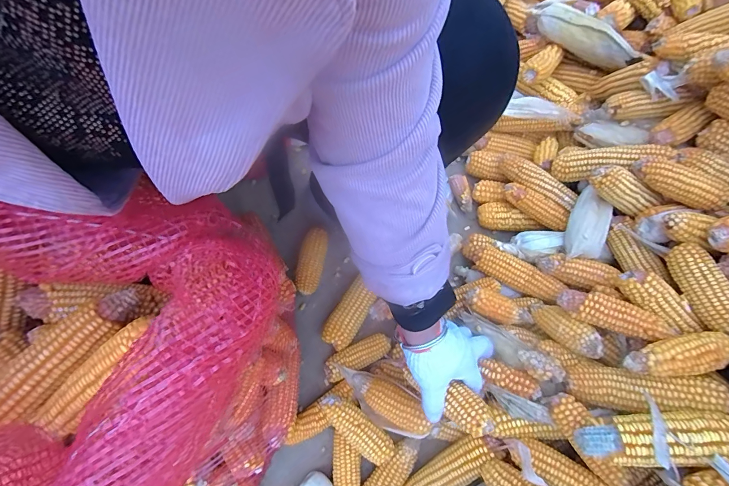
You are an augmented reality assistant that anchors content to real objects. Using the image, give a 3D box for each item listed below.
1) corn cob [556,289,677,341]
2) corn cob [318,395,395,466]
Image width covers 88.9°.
[{"bbox_3d":[0.313,0.090,0.471,0.123,0.029,0.034,18,69,29],"label":"corn cob"},{"bbox_3d":[-0.010,0.264,0.528,0.125,0.037,0.045,39,74,14],"label":"corn cob"}]

